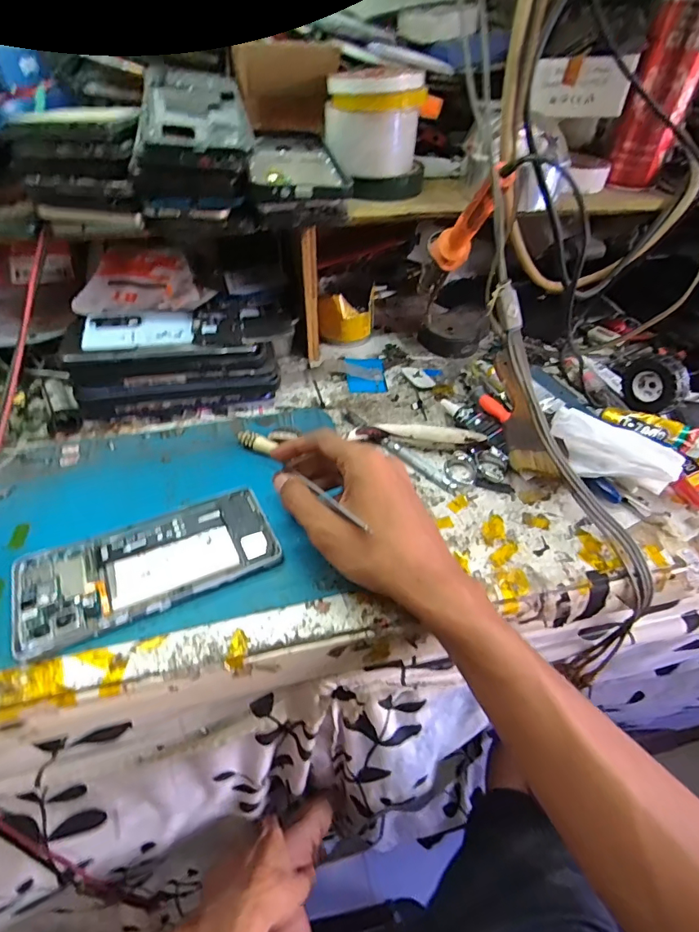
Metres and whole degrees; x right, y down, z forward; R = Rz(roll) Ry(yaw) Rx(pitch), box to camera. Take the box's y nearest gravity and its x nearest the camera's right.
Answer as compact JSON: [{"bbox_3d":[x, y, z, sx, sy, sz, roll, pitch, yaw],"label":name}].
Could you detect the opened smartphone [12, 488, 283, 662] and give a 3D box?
[{"bbox_3d":[-0.128,0.060,0.302,0.154,0.008,0.074,-18,47,-20],"label":"opened smartphone"}]

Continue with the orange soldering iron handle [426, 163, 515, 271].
[{"bbox_3d":[0.102,-0.203,0.385,0.029,0.110,0.024,-12,86,-13],"label":"orange soldering iron handle"}]

